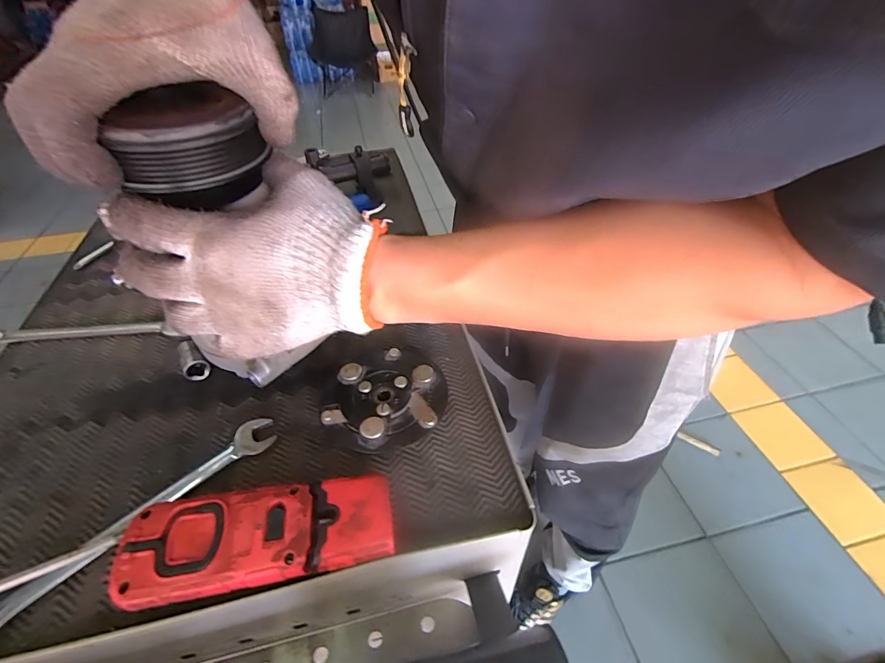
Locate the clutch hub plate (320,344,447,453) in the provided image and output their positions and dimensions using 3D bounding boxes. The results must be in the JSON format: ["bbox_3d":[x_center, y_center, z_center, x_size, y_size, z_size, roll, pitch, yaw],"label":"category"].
[{"bbox_3d":[-0.049,0.049,0.342,0.095,0.030,0.112,-10,44,-7],"label":"clutch hub plate"}]

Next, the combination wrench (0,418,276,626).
[{"bbox_3d":[-0.208,0.126,0.280,0.031,0.013,0.199,33,54,31],"label":"combination wrench"}]

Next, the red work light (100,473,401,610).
[{"bbox_3d":[-0.112,0.127,0.260,0.156,0.031,0.060,-9,44,-7],"label":"red work light"}]

